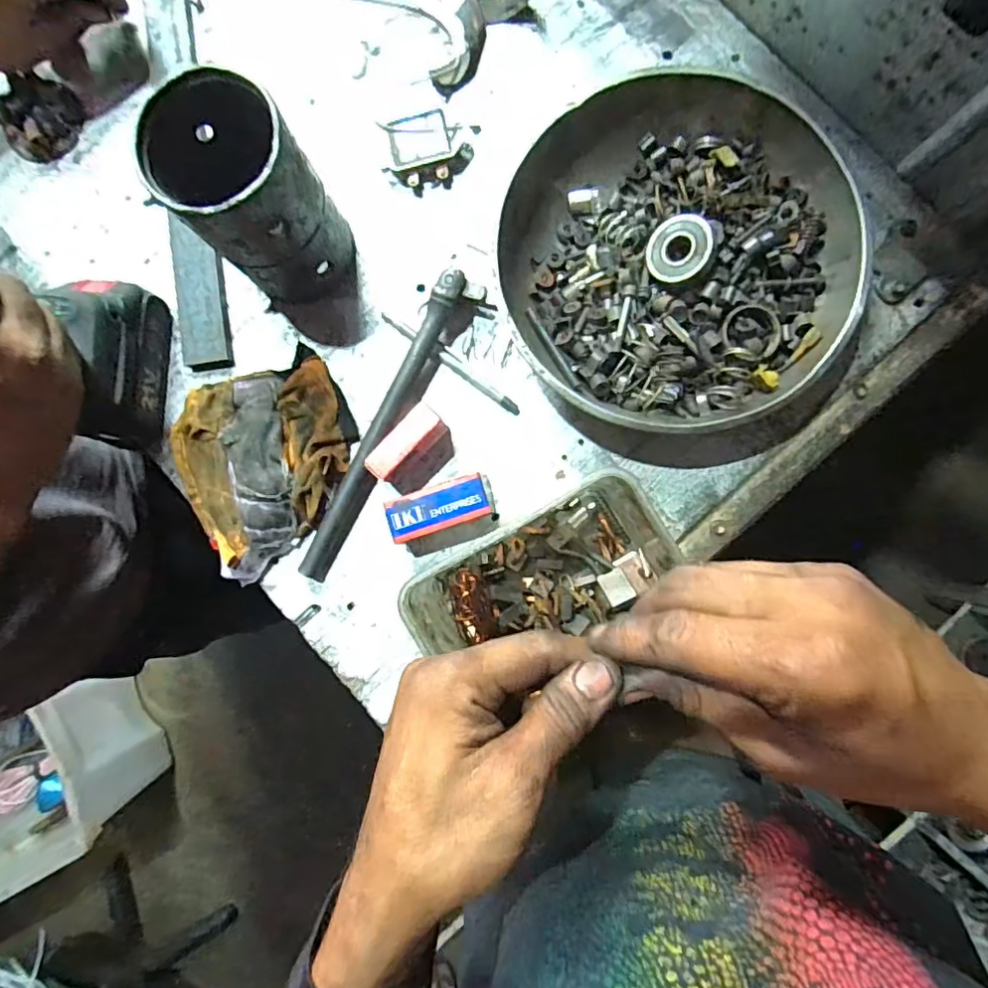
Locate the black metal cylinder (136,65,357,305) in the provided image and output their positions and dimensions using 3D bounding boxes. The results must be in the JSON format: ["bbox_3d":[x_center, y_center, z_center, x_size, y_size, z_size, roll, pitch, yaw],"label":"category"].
[{"bbox_3d":[-0.159,-0.199,0.381,0.085,0.133,0.093,0,87,4],"label":"black metal cylinder"}]

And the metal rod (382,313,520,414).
[{"bbox_3d":[-0.034,-0.103,0.429,0.130,0.006,0.009,37,90,5],"label":"metal rod"}]

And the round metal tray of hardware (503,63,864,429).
[{"bbox_3d":[0.127,-0.167,0.399,0.238,0.055,0.262,-13,86,3],"label":"round metal tray of hardware"}]

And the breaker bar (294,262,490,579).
[{"bbox_3d":[-0.084,-0.050,0.418,0.031,0.031,0.252,30,89,5],"label":"breaker bar"}]

